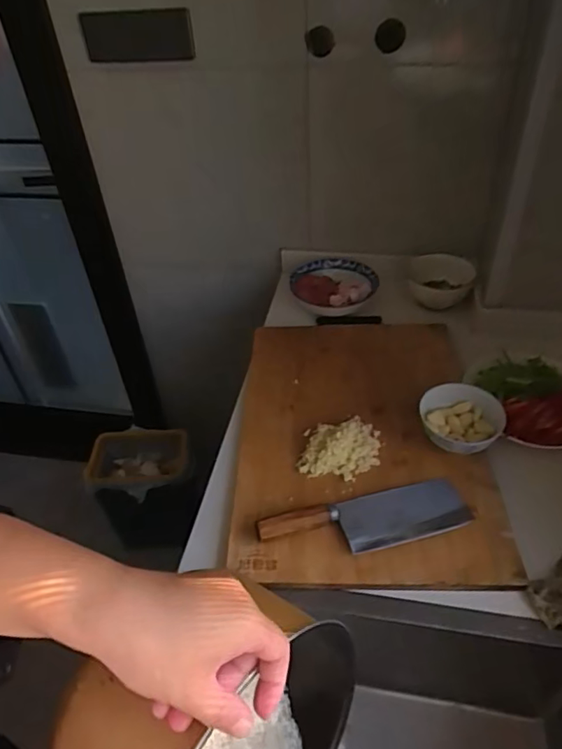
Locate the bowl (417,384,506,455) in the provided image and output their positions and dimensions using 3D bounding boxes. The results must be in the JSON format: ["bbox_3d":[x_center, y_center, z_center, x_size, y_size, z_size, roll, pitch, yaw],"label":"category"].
[{"bbox_3d":[0.249,0.069,0.740,0.106,0.050,0.110,-3,42,2],"label":"bowl"}]

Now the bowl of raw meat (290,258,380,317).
[{"bbox_3d":[0.102,-0.166,1.026,0.159,0.045,0.146,-3,42,2],"label":"bowl of raw meat"}]

